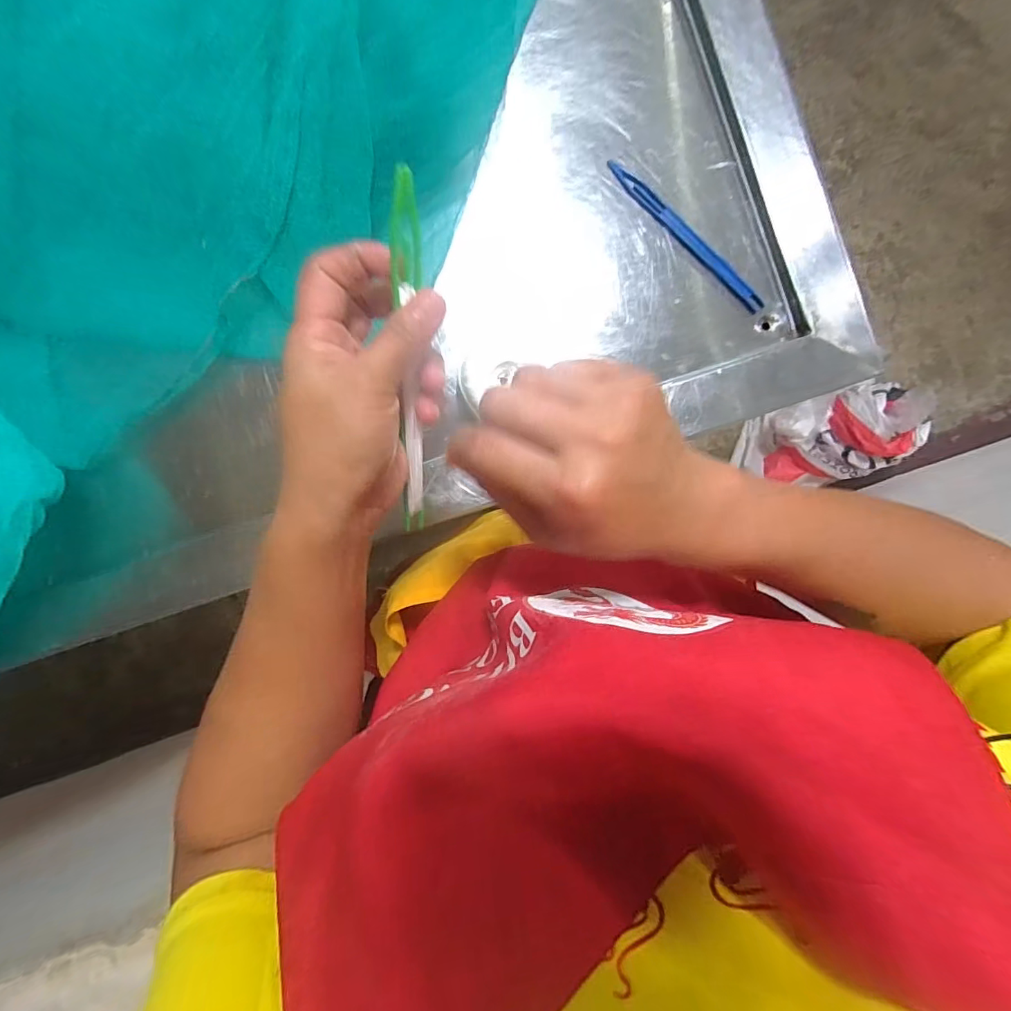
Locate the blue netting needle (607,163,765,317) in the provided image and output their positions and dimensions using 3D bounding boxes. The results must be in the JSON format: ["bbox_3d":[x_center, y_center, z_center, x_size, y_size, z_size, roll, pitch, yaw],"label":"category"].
[{"bbox_3d":[0.159,-0.237,0.429,0.180,0.004,0.016,45,90,-1],"label":"blue netting needle"}]

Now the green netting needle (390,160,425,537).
[{"bbox_3d":[-0.049,-0.065,0.253,0.013,0.009,0.180,-8,119,-19],"label":"green netting needle"}]

